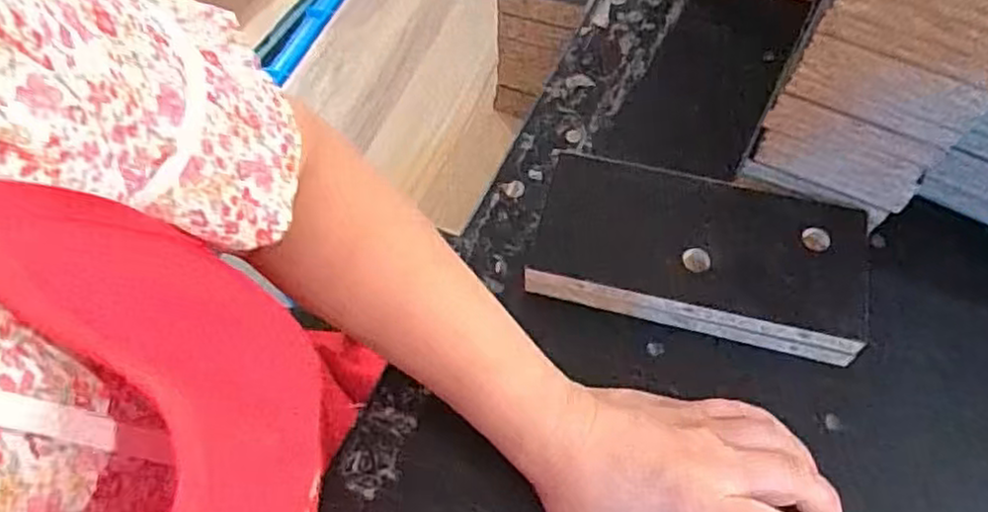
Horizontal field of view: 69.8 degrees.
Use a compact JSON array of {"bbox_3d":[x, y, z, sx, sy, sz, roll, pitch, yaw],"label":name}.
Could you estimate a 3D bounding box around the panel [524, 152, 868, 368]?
[{"bbox_3d":[0.123,-0.004,0.429,0.188,0.033,0.098,14,63,10],"label":"panel"}]

